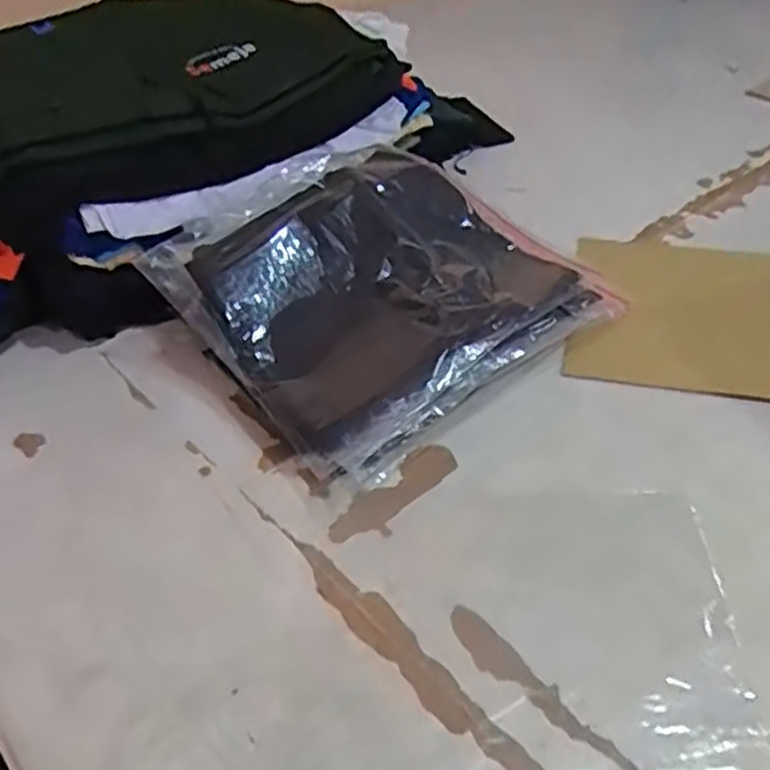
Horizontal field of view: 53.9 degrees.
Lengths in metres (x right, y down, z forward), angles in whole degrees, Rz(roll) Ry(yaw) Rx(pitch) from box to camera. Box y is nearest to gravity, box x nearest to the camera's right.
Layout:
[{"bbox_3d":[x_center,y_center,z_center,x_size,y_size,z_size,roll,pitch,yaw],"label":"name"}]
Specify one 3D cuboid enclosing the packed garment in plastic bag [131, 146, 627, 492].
[{"bbox_3d":[0.012,-0.099,0.722,0.375,0.129,0.286,-27,47,-27],"label":"packed garment in plastic bag"}]

